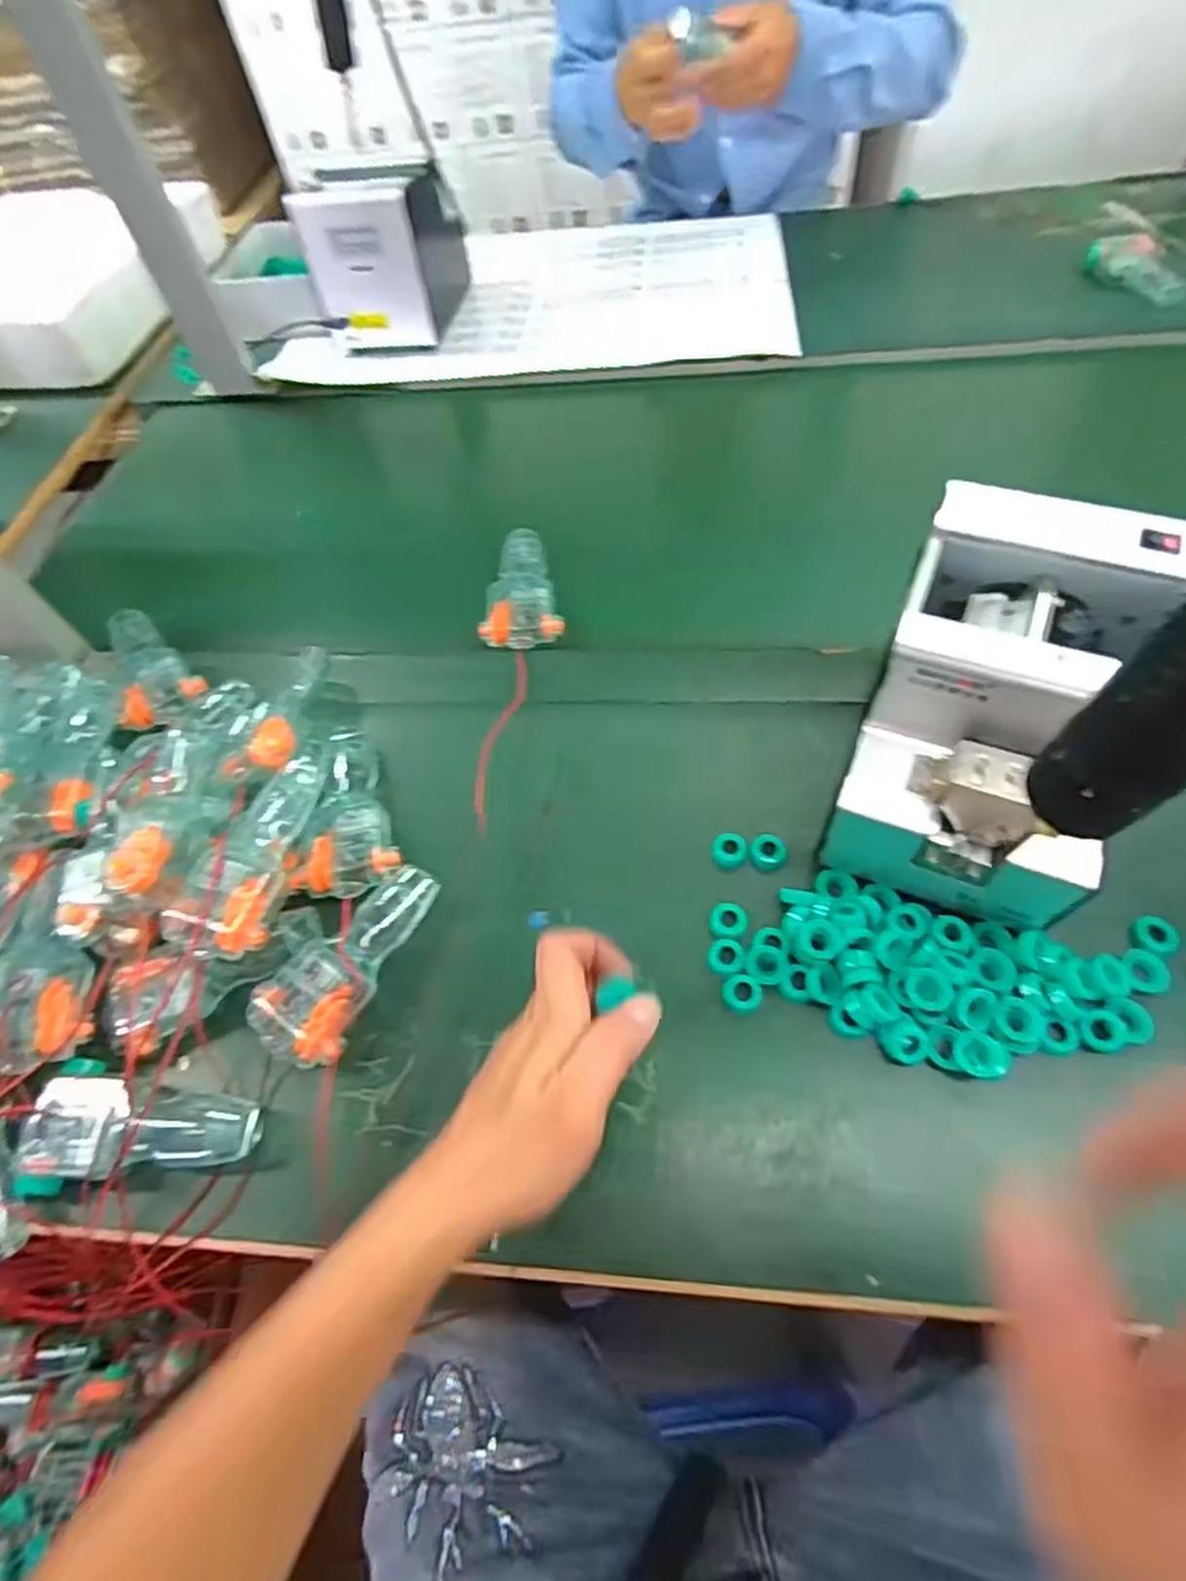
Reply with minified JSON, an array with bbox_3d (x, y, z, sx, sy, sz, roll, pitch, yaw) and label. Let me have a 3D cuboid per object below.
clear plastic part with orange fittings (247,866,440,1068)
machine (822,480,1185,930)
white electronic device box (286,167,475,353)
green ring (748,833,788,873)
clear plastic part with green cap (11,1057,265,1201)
[{"bbox_3d":[-0.146,0.097,0.427,0.056,0.024,0.122,19,62,18],"label":"clear plastic part with orange fittings"},{"bbox_3d":[0.212,-0.039,0.383,0.119,0.171,0.153,18,61,18],"label":"machine"},{"bbox_3d":[-0.230,-0.608,0.813,0.133,0.143,0.162,-2,57,6],"label":"white electronic device box"},{"bbox_3d":[0.109,0.038,0.449,0.022,0.004,0.025,6,70,25],"label":"green ring"},{"bbox_3d":[-0.241,0.184,0.381,0.116,0.034,0.063,5,58,10],"label":"clear plastic part with green cap"}]

